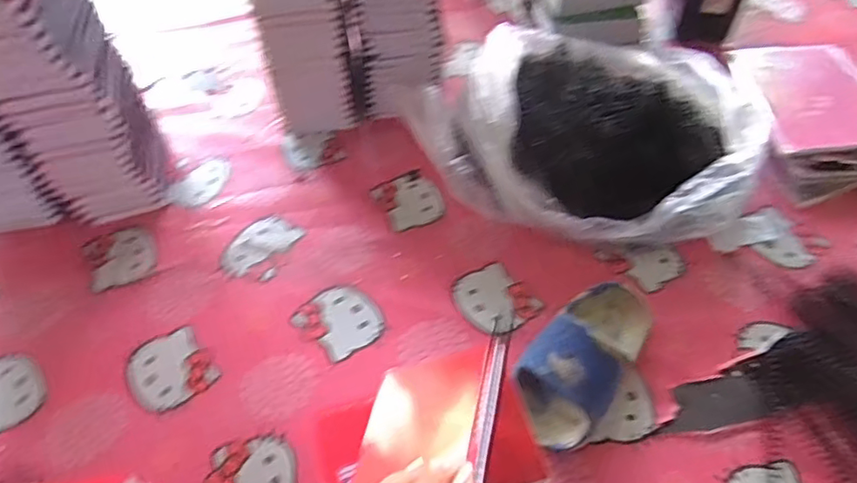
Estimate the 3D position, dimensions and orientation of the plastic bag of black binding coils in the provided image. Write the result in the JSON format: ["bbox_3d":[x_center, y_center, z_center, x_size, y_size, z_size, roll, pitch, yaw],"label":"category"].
[{"bbox_3d":[0.182,-0.133,0.656,0.353,0.098,0.294,29,60,21],"label":"plastic bag of black binding coils"}]

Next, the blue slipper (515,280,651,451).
[{"bbox_3d":[0.140,0.097,0.515,0.077,0.058,0.170,33,61,23],"label":"blue slipper"}]

